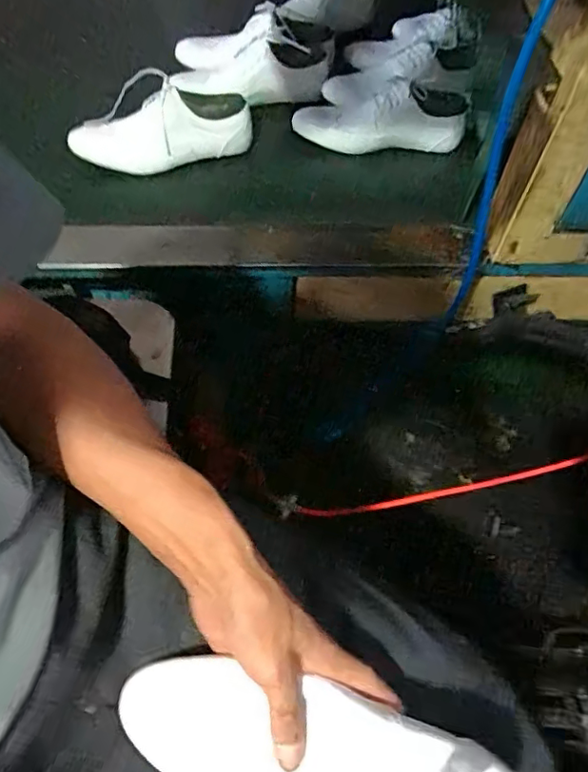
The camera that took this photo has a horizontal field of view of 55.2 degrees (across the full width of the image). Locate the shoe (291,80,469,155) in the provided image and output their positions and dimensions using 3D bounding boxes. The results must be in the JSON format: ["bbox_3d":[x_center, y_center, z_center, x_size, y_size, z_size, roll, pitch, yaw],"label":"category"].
[{"bbox_3d":[0.143,-0.448,0.952,0.295,0.123,0.095,-4,60,-4],"label":"shoe"}]

